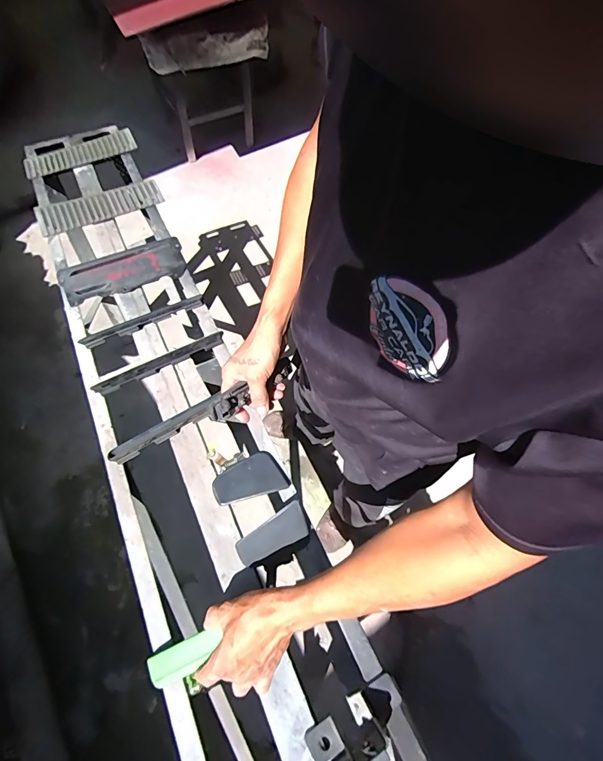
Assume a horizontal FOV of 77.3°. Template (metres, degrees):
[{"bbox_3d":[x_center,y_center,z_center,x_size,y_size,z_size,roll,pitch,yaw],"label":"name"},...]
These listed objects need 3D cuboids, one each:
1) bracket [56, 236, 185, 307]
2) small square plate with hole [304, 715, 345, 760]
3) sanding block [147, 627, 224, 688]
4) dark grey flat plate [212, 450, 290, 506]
[{"bbox_3d":[-0.392,-0.244,0.829,0.259,0.027,0.118,-22,62,-11],"label":"bracket"},{"bbox_3d":[0.027,0.433,0.452,0.039,0.006,0.036,-28,63,-14],"label":"small square plate with hole"},{"bbox_3d":[-0.148,0.350,0.481,0.102,0.017,0.041,-36,64,3],"label":"sanding block"},{"bbox_3d":[-0.084,0.154,0.598,0.111,0.009,0.066,-16,61,-8],"label":"dark grey flat plate"}]

